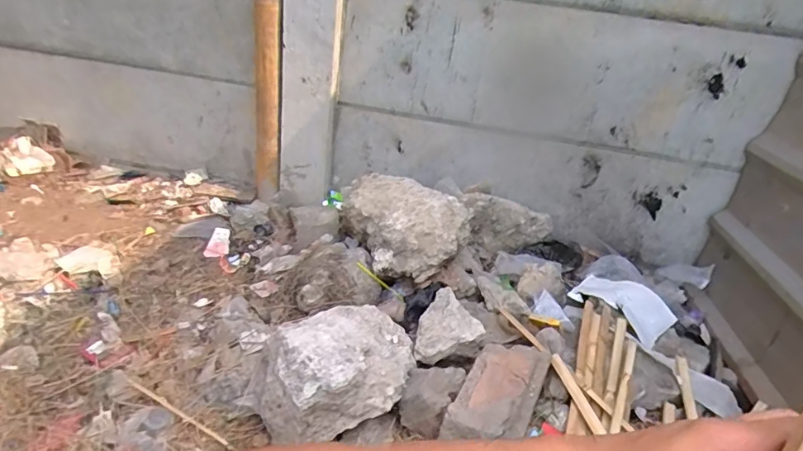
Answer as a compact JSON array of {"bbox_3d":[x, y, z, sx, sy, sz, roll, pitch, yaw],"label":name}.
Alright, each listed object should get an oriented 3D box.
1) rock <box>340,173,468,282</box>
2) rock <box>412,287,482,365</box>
[{"bbox_3d":[0.000,-0.029,1.454,0.298,0.181,0.420,-7,31,-25],"label":"rock"},{"bbox_3d":[0.118,0.245,1.183,0.155,0.082,0.187,8,28,1],"label":"rock"}]

